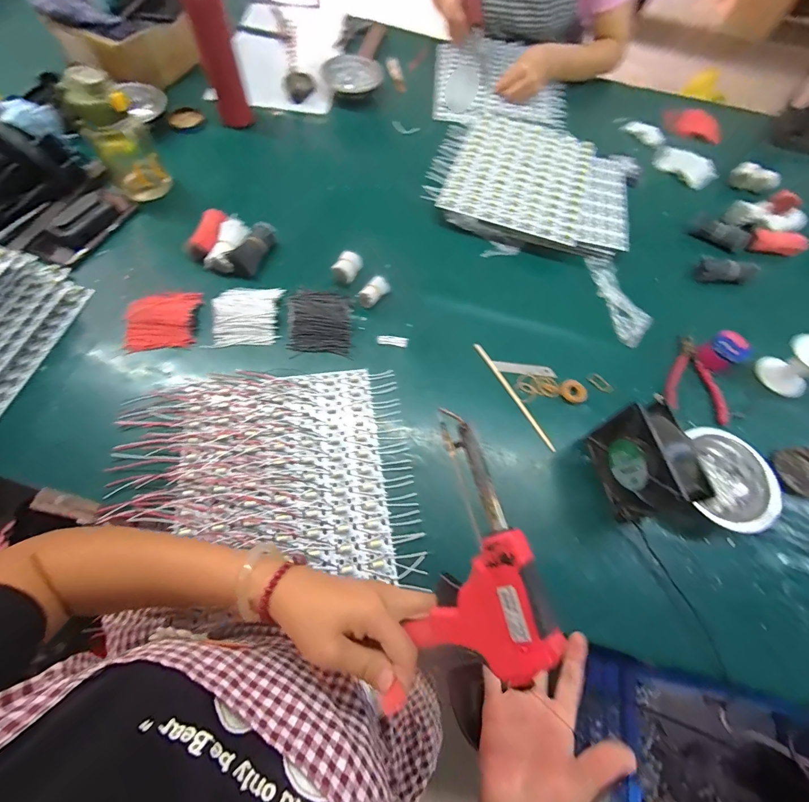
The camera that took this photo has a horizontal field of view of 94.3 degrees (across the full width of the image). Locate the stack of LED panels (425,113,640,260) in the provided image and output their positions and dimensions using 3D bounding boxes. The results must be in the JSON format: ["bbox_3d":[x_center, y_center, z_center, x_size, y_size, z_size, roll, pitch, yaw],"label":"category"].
[{"bbox_3d":[0.248,-0.423,0.724,0.376,0.049,0.296,15,64,1],"label":"stack of LED panels"}]

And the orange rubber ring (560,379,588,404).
[{"bbox_3d":[0.250,-0.013,0.558,0.033,0.010,0.038,-26,70,-17],"label":"orange rubber ring"}]

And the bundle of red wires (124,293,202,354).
[{"bbox_3d":[-0.355,-0.119,0.549,0.094,0.017,0.088,-4,65,-8],"label":"bundle of red wires"}]

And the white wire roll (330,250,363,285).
[{"bbox_3d":[-0.092,-0.215,0.610,0.035,0.032,0.054,33,66,10],"label":"white wire roll"}]

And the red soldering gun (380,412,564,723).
[{"bbox_3d":[0.041,0.109,0.286,0.114,0.030,0.182,-22,66,31],"label":"red soldering gun"}]

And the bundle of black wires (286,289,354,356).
[{"bbox_3d":[-0.129,-0.126,0.579,0.093,0.021,0.116,1,65,-6],"label":"bundle of black wires"}]

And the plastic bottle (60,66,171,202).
[{"bbox_3d":[-0.461,-0.430,0.604,0.087,0.163,0.084,-34,71,-21],"label":"plastic bottle"}]

